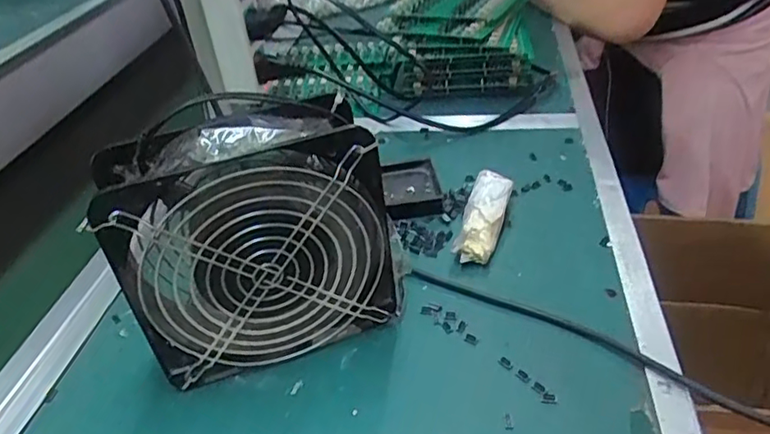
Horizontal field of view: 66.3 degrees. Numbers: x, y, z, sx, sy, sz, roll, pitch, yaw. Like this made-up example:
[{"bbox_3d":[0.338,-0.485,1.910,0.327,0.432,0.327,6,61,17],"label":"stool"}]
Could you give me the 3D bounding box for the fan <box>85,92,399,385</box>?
[{"bbox_3d":[-0.073,0.016,0.356,0.155,0.153,0.058,-14,37,-11],"label":"fan"}]

